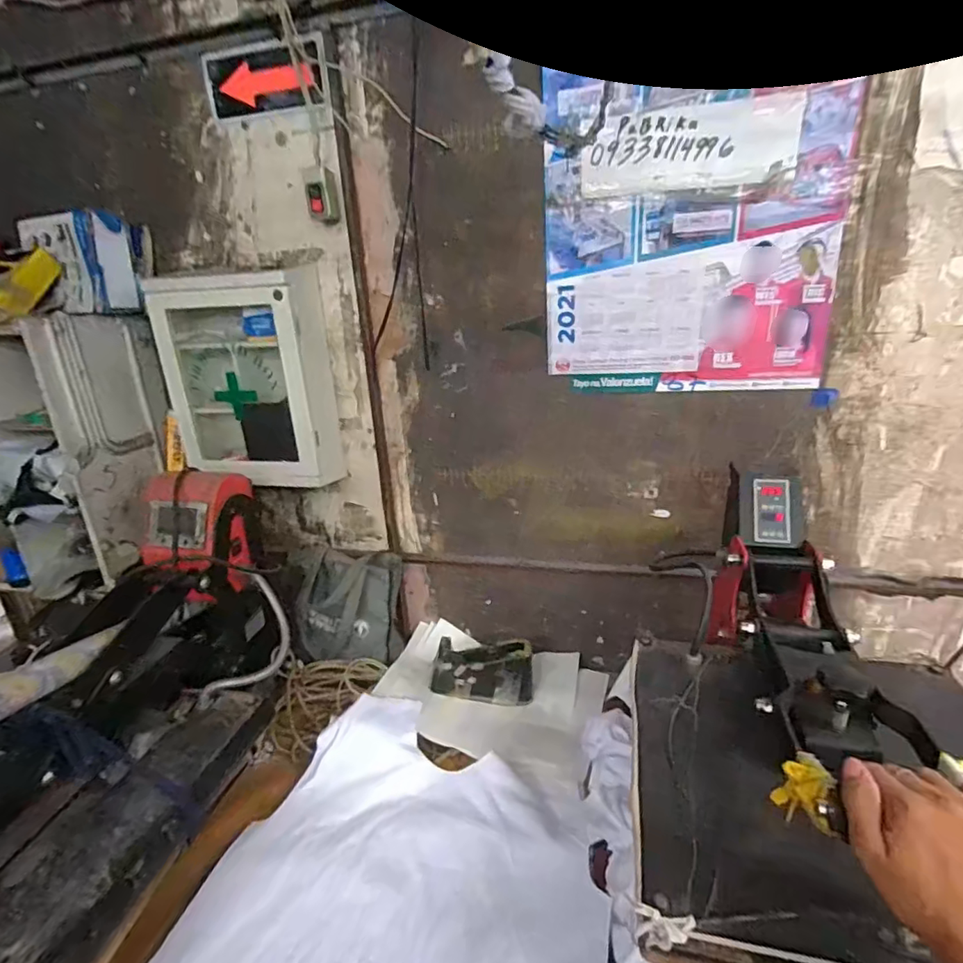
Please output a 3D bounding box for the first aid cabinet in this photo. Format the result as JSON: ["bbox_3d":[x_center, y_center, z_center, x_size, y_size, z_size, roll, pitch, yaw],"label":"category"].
[{"bbox_3d":[-0.466,-0.187,1.042,0.344,0.395,0.118,-2,19,6],"label":"first aid cabinet"}]

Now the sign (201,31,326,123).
[{"bbox_3d":[-0.374,-0.691,0.907,0.228,0.102,0.031,4,21,21],"label":"sign"}]

